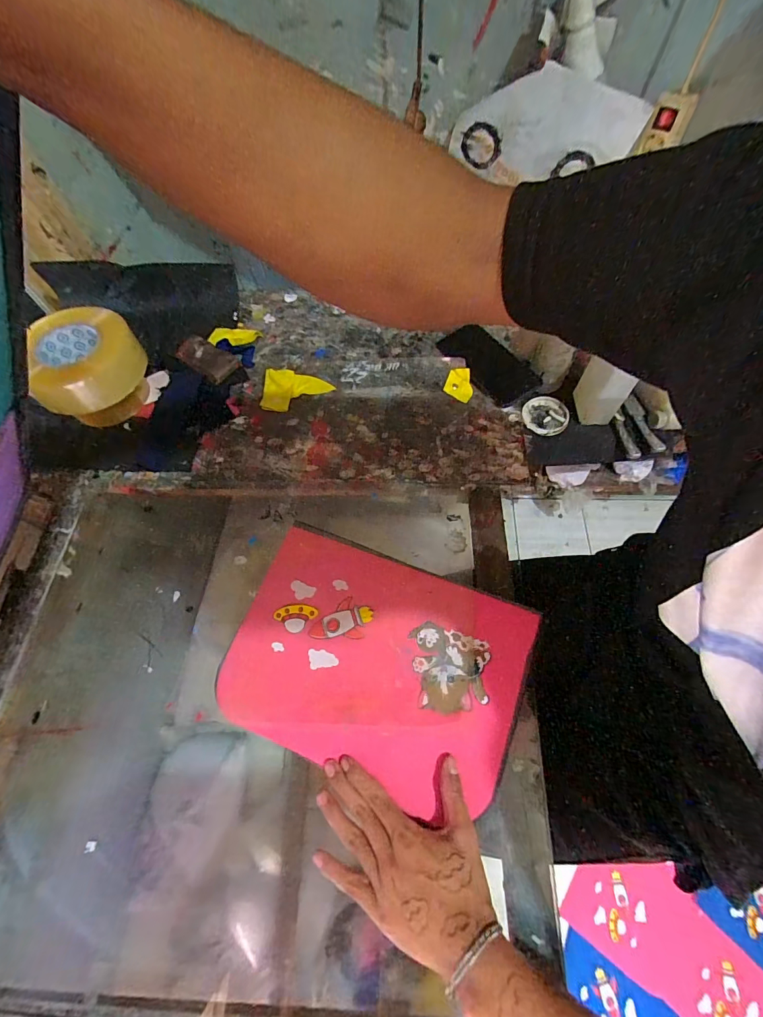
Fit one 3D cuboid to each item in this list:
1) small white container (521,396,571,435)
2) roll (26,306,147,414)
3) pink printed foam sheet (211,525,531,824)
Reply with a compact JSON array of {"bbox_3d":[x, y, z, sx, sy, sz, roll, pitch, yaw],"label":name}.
[{"bbox_3d":[0.371,-0.209,0.887,0.093,0.036,0.103,11,66,10],"label":"small white container"},{"bbox_3d":[-0.403,-0.201,0.524,0.141,0.061,0.141,-2,64,3],"label":"roll"},{"bbox_3d":[-0.007,0.158,0.417,0.295,0.010,0.210,19,67,11],"label":"pink printed foam sheet"}]

